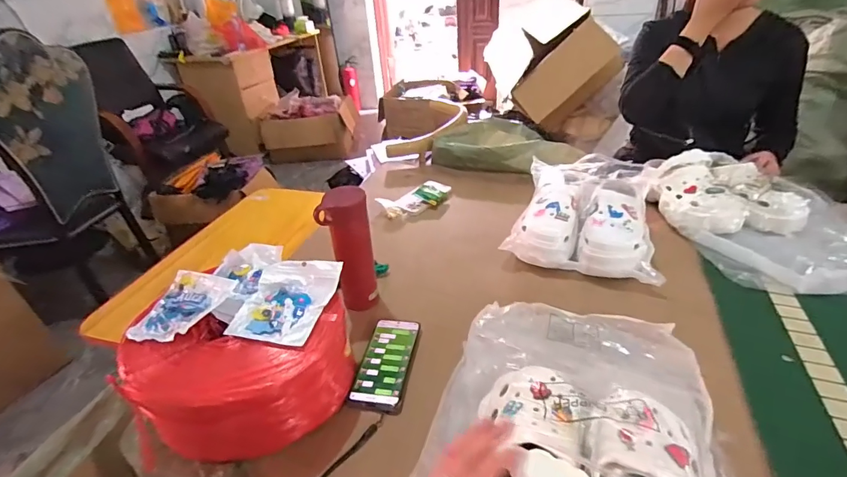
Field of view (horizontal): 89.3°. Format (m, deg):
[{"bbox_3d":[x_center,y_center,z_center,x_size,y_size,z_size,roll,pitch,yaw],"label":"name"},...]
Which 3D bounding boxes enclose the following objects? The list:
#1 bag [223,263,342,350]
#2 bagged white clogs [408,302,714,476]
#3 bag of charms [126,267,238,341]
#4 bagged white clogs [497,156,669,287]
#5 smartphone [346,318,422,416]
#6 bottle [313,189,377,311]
[{"bbox_3d":[-0.189,0.082,0.594,0.116,0.027,0.134,5,35,14],"label":"bag"},{"bbox_3d":[0.175,0.221,0.515,0.313,0.125,0.466,9,37,17],"label":"bagged white clogs"},{"bbox_3d":[-0.327,0.092,0.578,0.096,0.030,0.108,9,36,20],"label":"bag of charms"},{"bbox_3d":[0.350,-0.076,0.918,0.265,0.095,0.366,9,36,20],"label":"bagged white clogs"},{"bbox_3d":[-0.054,0.186,0.657,0.077,0.009,0.170,3,34,12],"label":"smartphone"},{"bbox_3d":[-0.121,0.029,0.709,0.078,0.216,0.058,-12,34,-10],"label":"bottle"}]

